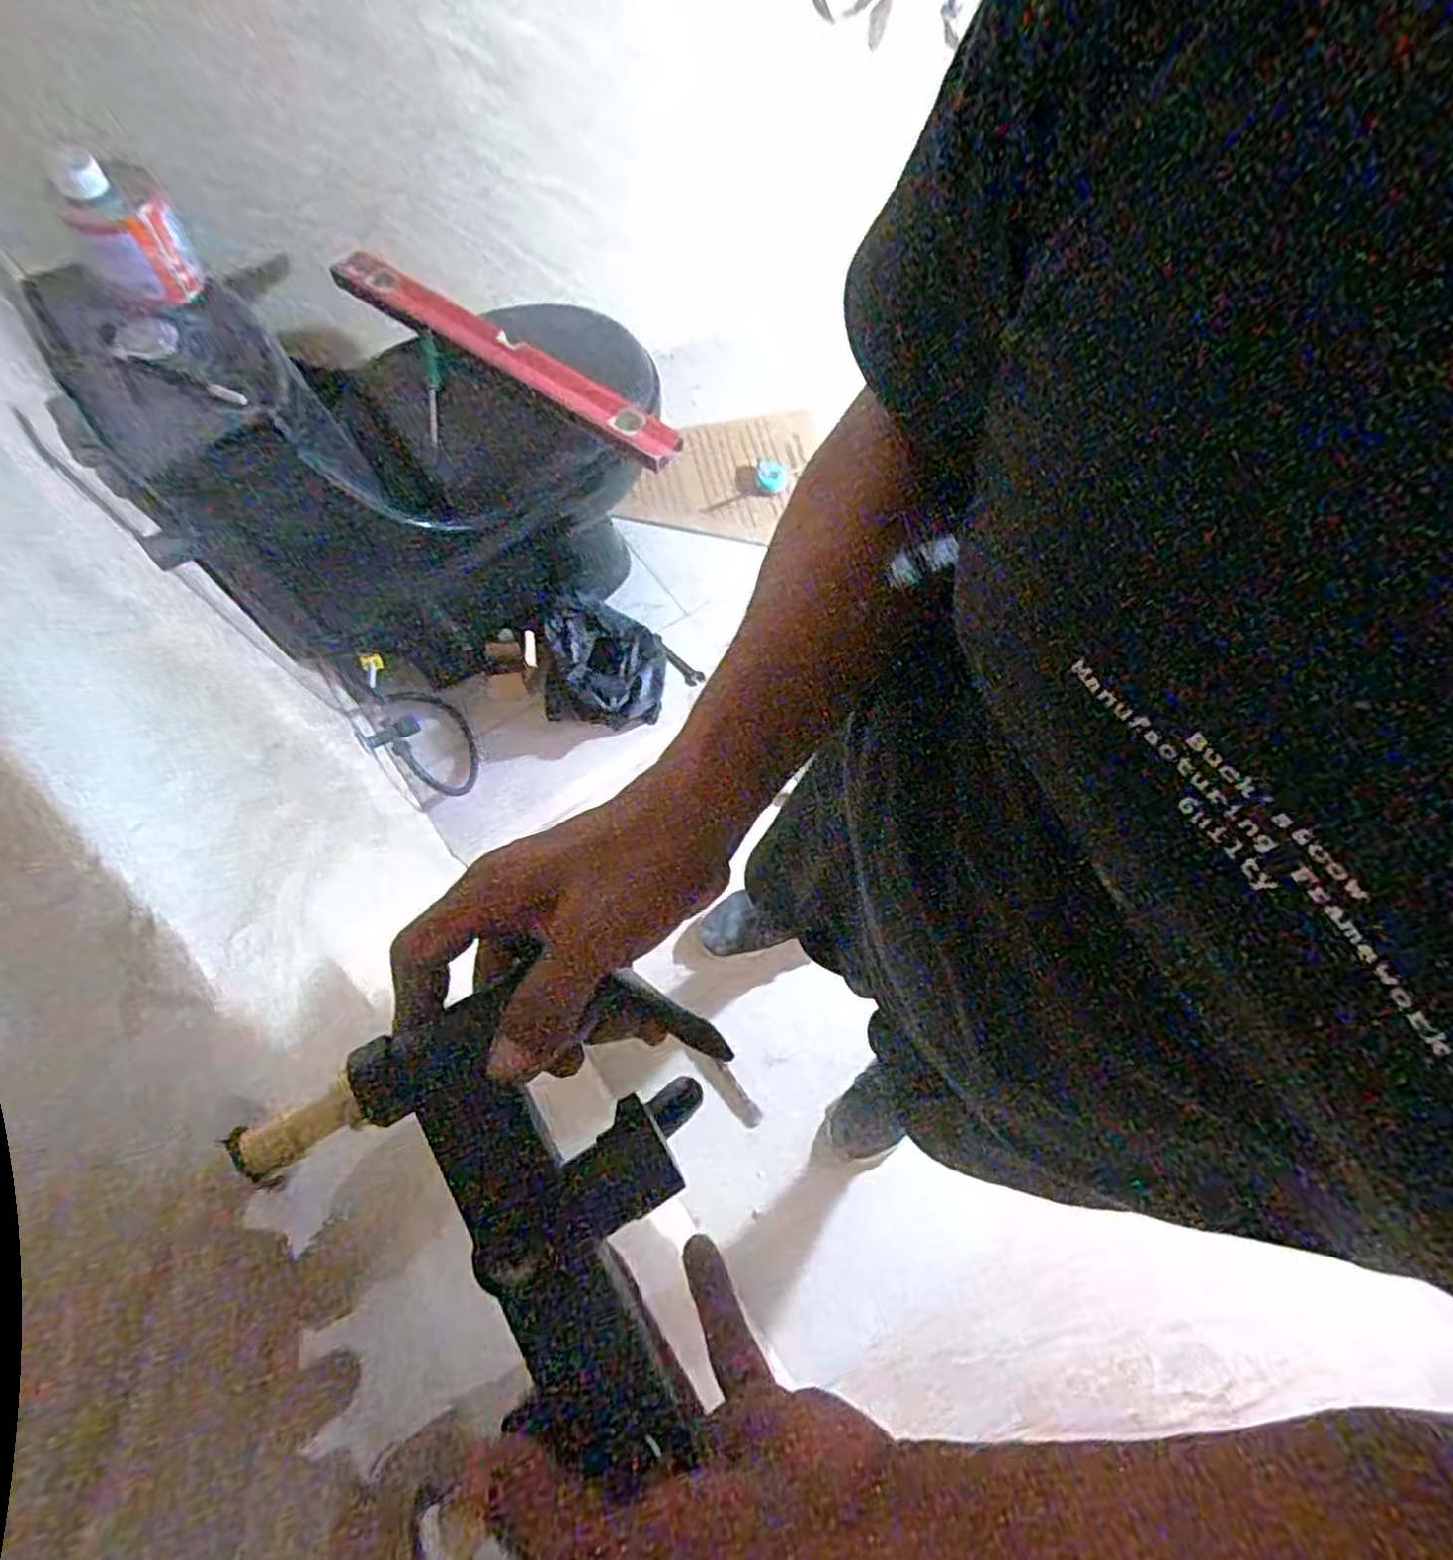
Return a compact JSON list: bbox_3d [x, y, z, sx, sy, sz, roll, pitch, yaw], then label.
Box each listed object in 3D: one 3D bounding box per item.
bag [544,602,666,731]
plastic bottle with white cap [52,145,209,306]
[{"bbox_3d":[-0.220,-0.222,1.326,0.206,0.103,0.256,-4,70,-3],"label":"bag"},{"bbox_3d":[-0.610,-0.562,0.760,0.100,0.128,0.094,-36,75,-13],"label":"plastic bottle with white cap"}]

